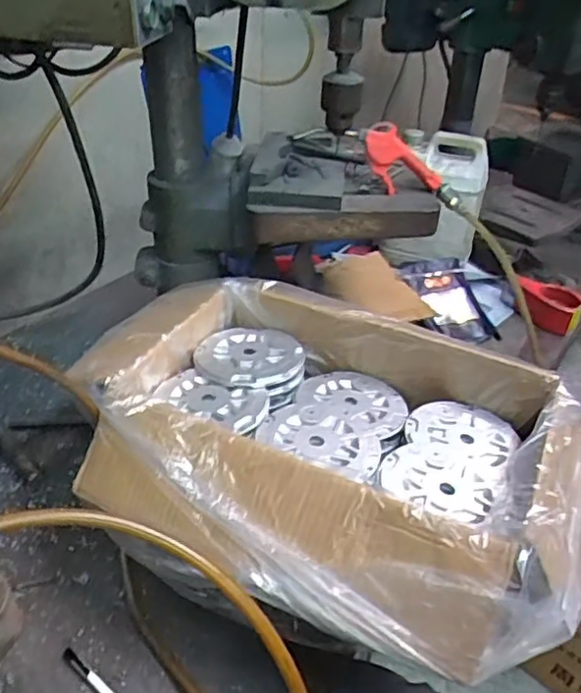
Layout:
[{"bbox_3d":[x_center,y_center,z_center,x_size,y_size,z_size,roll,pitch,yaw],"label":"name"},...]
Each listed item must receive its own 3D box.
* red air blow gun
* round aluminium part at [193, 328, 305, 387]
[{"bbox_3d":[0.158,-0.259,0.888,0.104,0.078,0.052,-4,37,-9],"label":"red air blow gun"},{"bbox_3d":[-0.053,0.010,0.820,0.136,0.015,0.118,14,38,15],"label":"round aluminium part"}]

